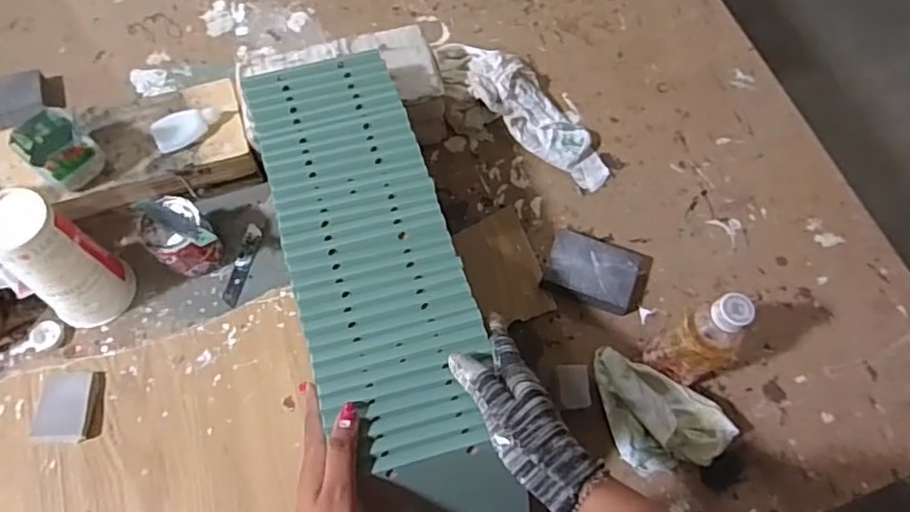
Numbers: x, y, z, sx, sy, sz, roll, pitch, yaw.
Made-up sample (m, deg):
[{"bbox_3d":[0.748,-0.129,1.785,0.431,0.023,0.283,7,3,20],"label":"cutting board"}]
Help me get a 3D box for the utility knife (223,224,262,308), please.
[{"bbox_3d":[-0.243,0.010,0.706,0.017,0.004,0.098,11,66,3],"label":"utility knife"}]

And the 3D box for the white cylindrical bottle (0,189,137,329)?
[{"bbox_3d":[-0.392,0.007,0.605,0.070,0.162,0.075,1,66,-2],"label":"white cylindrical bottle"}]

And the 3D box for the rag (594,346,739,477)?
[{"bbox_3d":[0.197,0.165,0.620,0.144,0.042,0.091,30,69,11],"label":"rag"}]

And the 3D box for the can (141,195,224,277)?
[{"bbox_3d":[-0.293,-0.014,0.670,0.060,0.082,0.063,1,66,-2],"label":"can"}]

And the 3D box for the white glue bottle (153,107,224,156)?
[{"bbox_3d":[-0.295,-0.144,0.681,0.073,0.016,0.033,-28,70,-13],"label":"white glue bottle"}]

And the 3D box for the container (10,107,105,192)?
[{"bbox_3d":[-0.411,-0.110,0.642,0.075,0.054,0.062,42,71,15],"label":"container"}]

